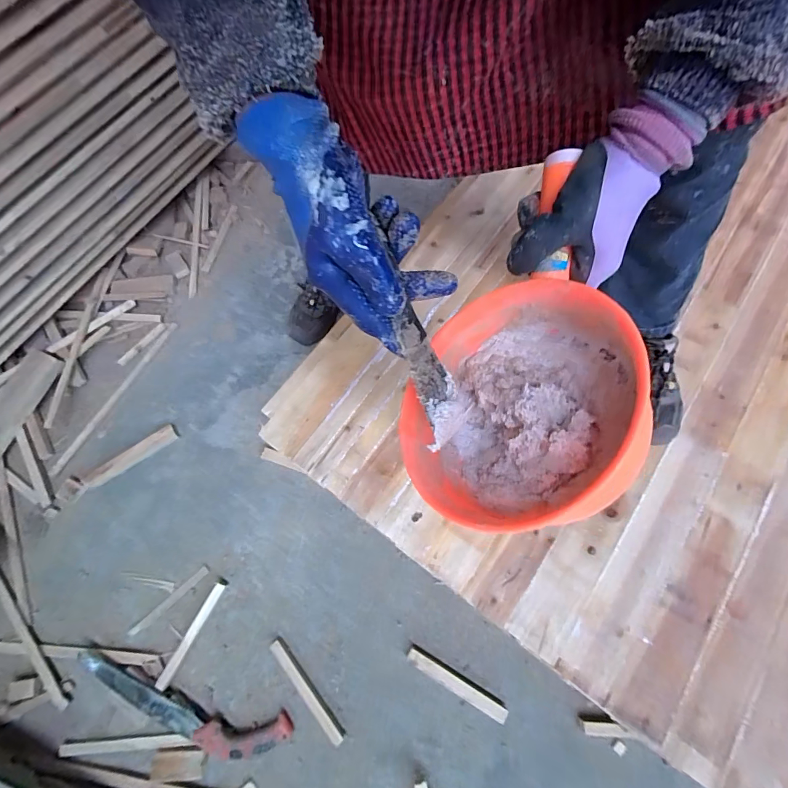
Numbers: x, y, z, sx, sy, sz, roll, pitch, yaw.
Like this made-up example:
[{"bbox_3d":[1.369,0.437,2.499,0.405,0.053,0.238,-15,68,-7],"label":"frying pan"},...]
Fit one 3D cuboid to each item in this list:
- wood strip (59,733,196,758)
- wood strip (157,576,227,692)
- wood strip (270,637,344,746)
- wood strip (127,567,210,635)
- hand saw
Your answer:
[{"bbox_3d":[-0.441,0.581,0.664,0.217,0.014,0.018,-5,68,2],"label":"wood strip"},{"bbox_3d":[-0.356,0.422,0.705,0.019,0.019,0.187,24,72,13],"label":"wood strip"},{"bbox_3d":[-0.150,0.503,0.683,0.022,0.004,0.187,-40,73,-12],"label":"wood strip"},{"bbox_3d":[-0.411,0.379,0.734,0.161,0.004,0.019,-42,71,-12],"label":"wood strip"},{"bbox_3d":[-0.368,0.529,0.668,0.383,0.030,0.077,11,69,9],"label":"hand saw"}]

